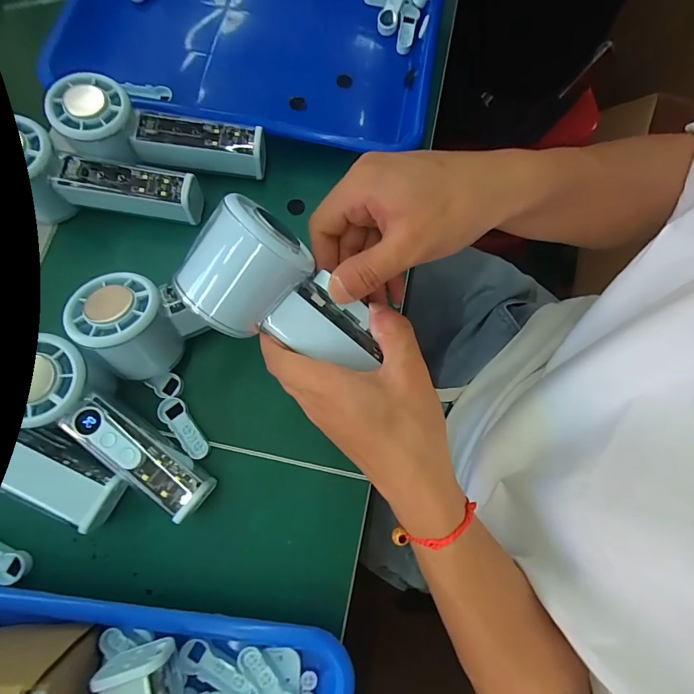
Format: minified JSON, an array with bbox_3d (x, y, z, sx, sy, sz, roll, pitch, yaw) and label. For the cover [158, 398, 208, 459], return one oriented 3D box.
[{"bbox_3d":[-0.119,0.060,0.284,0.019,0.011,0.050,-43,81,-10],"label":"cover"}]

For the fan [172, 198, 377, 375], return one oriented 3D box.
[{"bbox_3d":[-0.036,-0.029,0.224,0.111,0.056,0.059,37,101,-23],"label":"fan"}]

